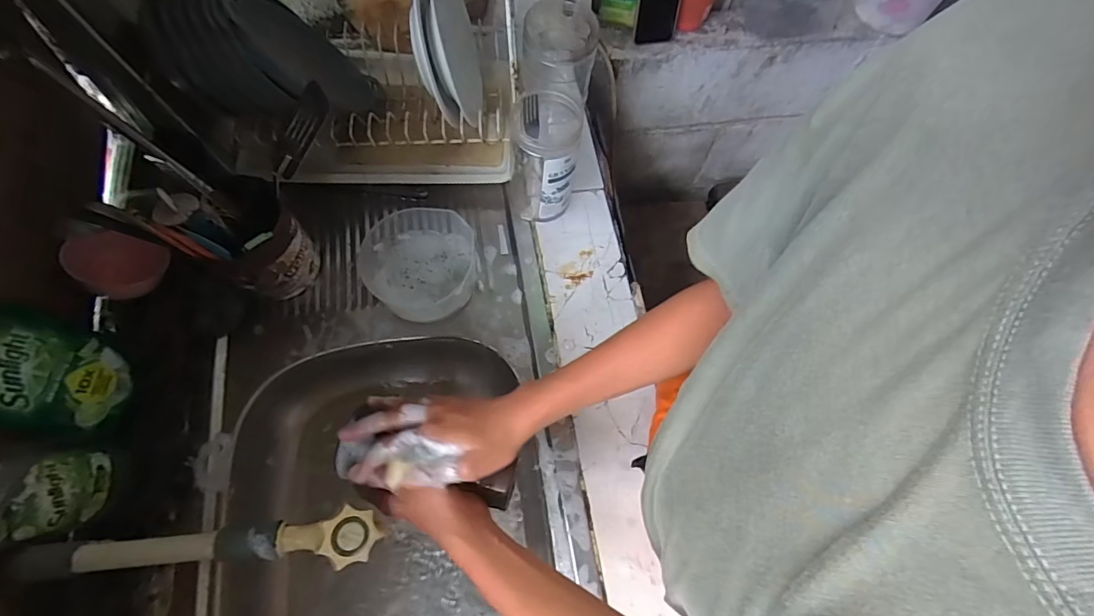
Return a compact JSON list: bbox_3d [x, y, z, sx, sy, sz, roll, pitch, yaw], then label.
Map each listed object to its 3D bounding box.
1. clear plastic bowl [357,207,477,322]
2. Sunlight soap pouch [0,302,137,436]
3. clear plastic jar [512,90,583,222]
[{"bbox_3d":[-0.178,-0.063,0.654,0.147,0.041,0.156,1,67,-3],"label":"clear plastic bowl"},{"bbox_3d":[-0.512,0.068,0.479,0.034,0.165,0.108,1,67,-2],"label":"Sunlight soap pouch"},{"bbox_3d":[-0.006,-0.194,0.641,0.077,0.164,0.085,-2,68,-4],"label":"clear plastic jar"}]

